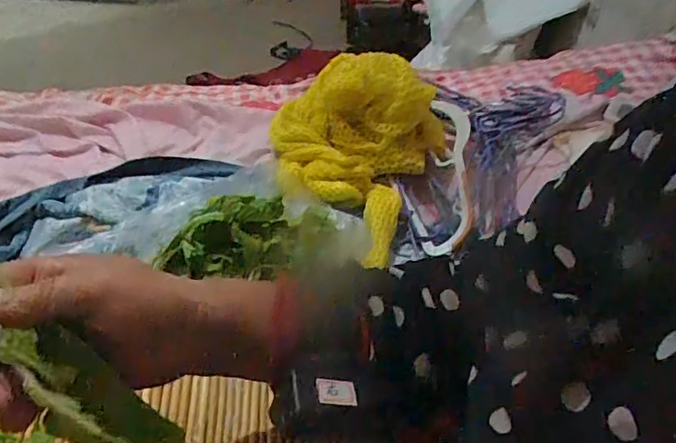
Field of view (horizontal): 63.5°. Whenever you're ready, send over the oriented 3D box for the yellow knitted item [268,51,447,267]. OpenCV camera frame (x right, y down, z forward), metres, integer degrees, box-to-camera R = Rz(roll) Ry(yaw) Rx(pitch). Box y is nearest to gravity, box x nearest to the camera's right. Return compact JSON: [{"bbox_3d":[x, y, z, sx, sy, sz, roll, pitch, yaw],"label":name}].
[{"bbox_3d":[0.004,-0.101,0.706,0.225,0.144,0.226,18,45,20],"label":"yellow knitted item"}]

